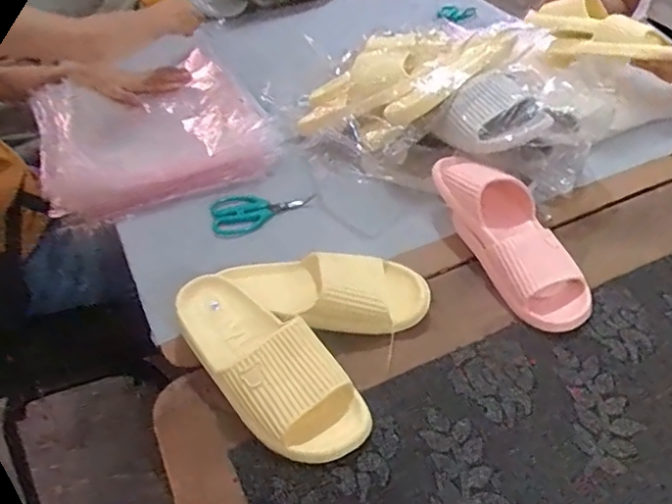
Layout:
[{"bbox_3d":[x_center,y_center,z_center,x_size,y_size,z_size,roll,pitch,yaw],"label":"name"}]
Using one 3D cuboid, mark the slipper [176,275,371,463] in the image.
[{"bbox_3d":[-0.085,0.111,0.623,0.097,0.083,0.258,-34,51,-30],"label":"slipper"}]

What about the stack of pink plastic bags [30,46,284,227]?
[{"bbox_3d":[-0.328,-0.215,1.001,0.354,0.093,0.419,-22,44,-19],"label":"stack of pink plastic bags"}]

